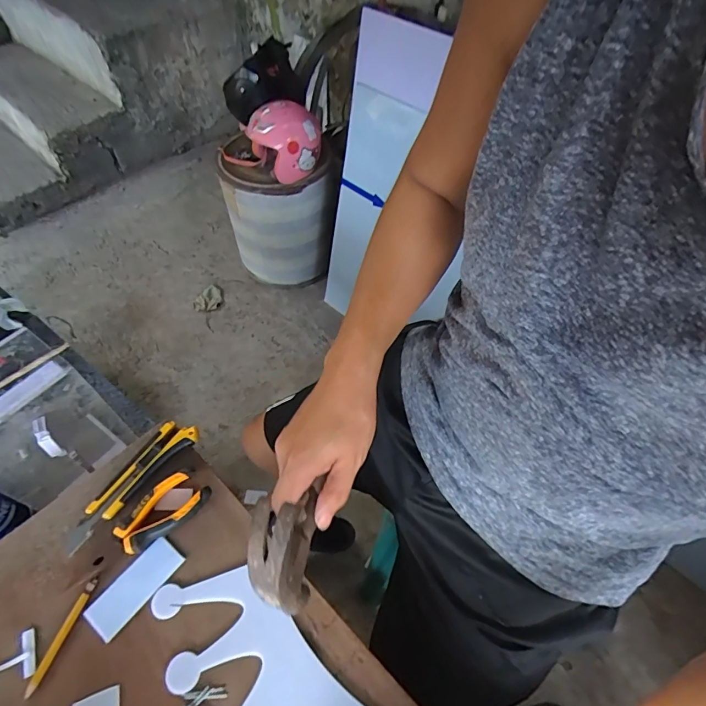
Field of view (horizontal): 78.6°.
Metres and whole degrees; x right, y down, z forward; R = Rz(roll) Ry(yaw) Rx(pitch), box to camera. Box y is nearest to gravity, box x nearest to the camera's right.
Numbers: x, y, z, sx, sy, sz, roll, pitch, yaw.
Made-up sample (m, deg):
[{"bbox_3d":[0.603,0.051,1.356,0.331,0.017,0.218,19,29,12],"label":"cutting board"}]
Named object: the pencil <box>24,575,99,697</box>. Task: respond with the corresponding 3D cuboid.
[{"bbox_3d":[-0.274,0.264,0.407,0.009,0.006,0.096,15,56,9],"label":"pencil"}]

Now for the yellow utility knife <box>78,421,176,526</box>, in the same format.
[{"bbox_3d":[-0.254,0.132,0.492,0.020,0.013,0.132,32,60,19],"label":"yellow utility knife"}]

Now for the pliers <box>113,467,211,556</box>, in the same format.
[{"bbox_3d":[-0.206,0.170,0.469,0.049,0.018,0.095,39,63,23],"label":"pliers"}]

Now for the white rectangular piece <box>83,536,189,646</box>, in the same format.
[{"bbox_3d":[-0.221,0.234,0.437,0.040,0.007,0.092,34,61,20],"label":"white rectangular piece"}]

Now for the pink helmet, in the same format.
[{"bbox_3d":[-0.208,-0.676,1.367,0.202,0.174,0.178,-25,58,-20],"label":"pink helmet"}]

